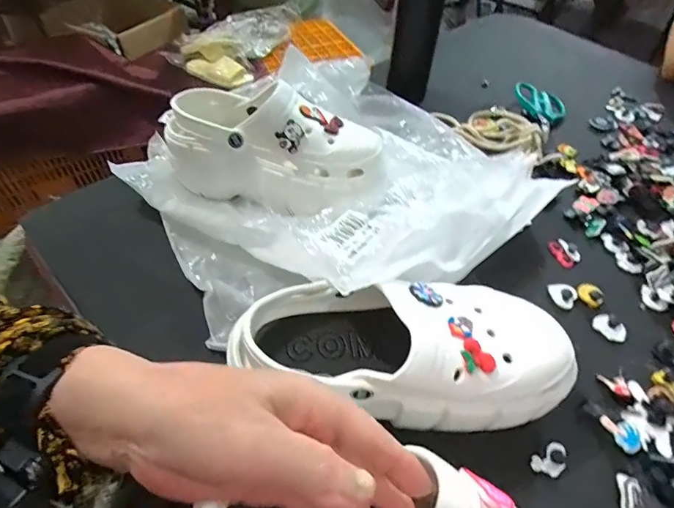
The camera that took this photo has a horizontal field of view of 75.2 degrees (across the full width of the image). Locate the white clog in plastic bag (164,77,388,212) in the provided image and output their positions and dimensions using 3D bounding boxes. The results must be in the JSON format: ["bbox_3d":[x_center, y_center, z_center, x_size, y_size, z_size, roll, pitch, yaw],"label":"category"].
[{"bbox_3d":[-0.072,-0.116,0.487,0.244,0.109,0.089,15,49,11],"label":"white clog in plastic bag"}]

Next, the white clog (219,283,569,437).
[{"bbox_3d":[0.052,0.069,0.328,0.227,0.086,0.097,-4,48,-6],"label":"white clog"}]

